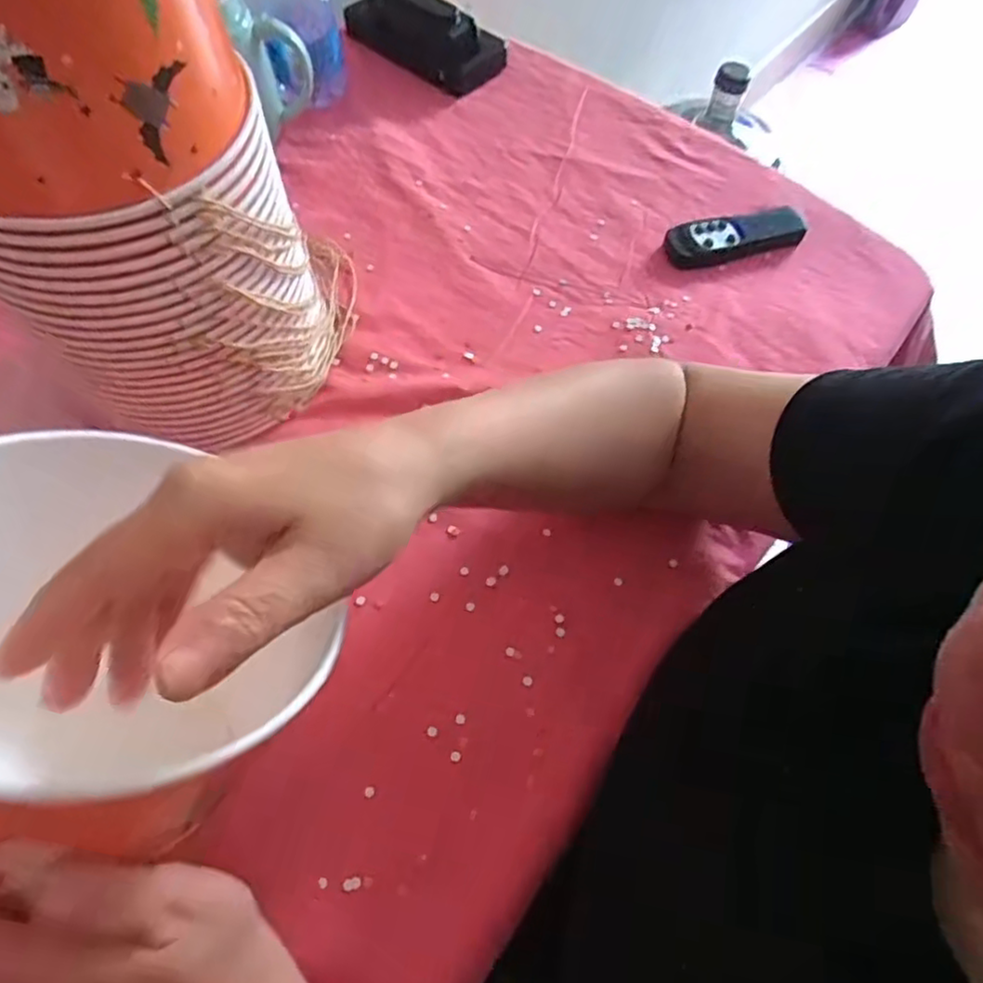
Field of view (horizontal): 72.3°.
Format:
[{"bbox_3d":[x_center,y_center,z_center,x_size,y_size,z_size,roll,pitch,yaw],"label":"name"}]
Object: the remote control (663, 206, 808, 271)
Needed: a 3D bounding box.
[{"bbox_3d":[0.194,-0.203,0.536,0.120,0.016,0.036,-13,64,-10],"label":"remote control"}]

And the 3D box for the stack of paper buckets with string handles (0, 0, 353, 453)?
[{"bbox_3d":[-0.167,-0.157,0.325,0.140,0.313,0.148,-5,62,-6],"label":"stack of paper buckets with string handles"}]

